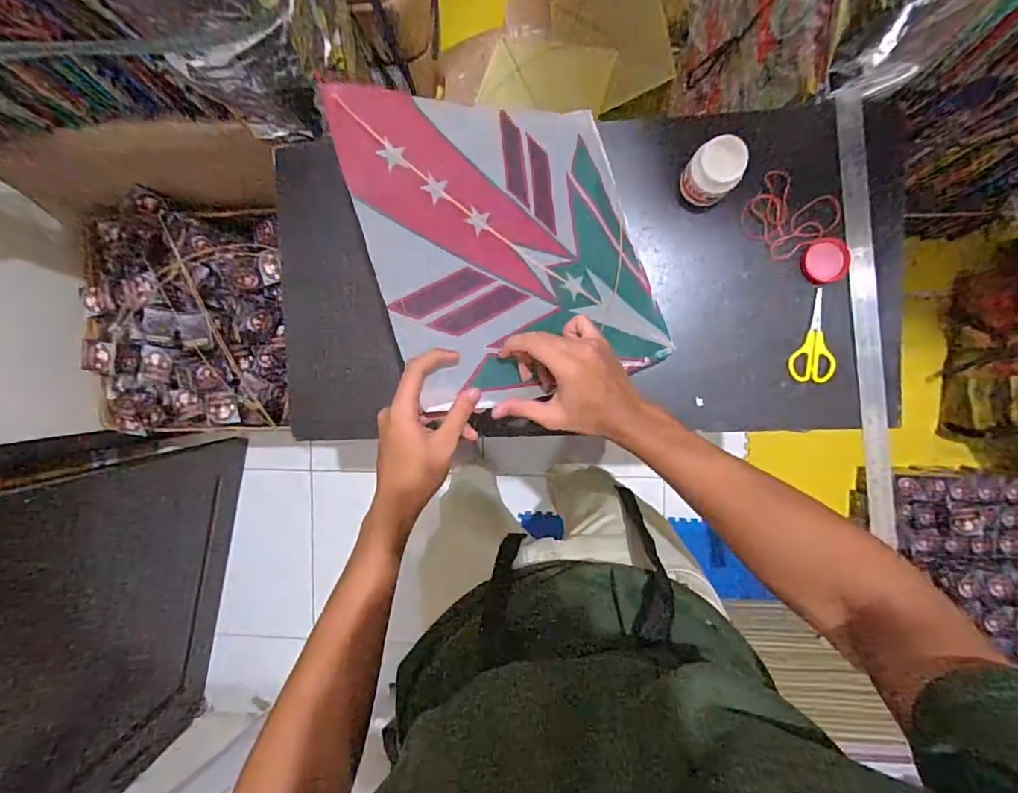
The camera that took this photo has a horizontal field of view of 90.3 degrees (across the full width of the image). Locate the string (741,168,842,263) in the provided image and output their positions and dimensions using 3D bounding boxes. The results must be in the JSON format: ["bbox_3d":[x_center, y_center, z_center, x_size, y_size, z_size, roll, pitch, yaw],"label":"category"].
[{"bbox_3d":[0.352,-0.224,0.634,0.105,0.014,0.098,0,93,5],"label":"string"}]

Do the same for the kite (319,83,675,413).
[{"bbox_3d":[0.009,-0.171,0.556,0.328,0.033,0.329,-17,87,-28],"label":"kite"}]

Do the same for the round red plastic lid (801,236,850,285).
[{"bbox_3d":[0.395,-0.169,0.632,0.058,0.007,0.055,0,93,5],"label":"round red plastic lid"}]

